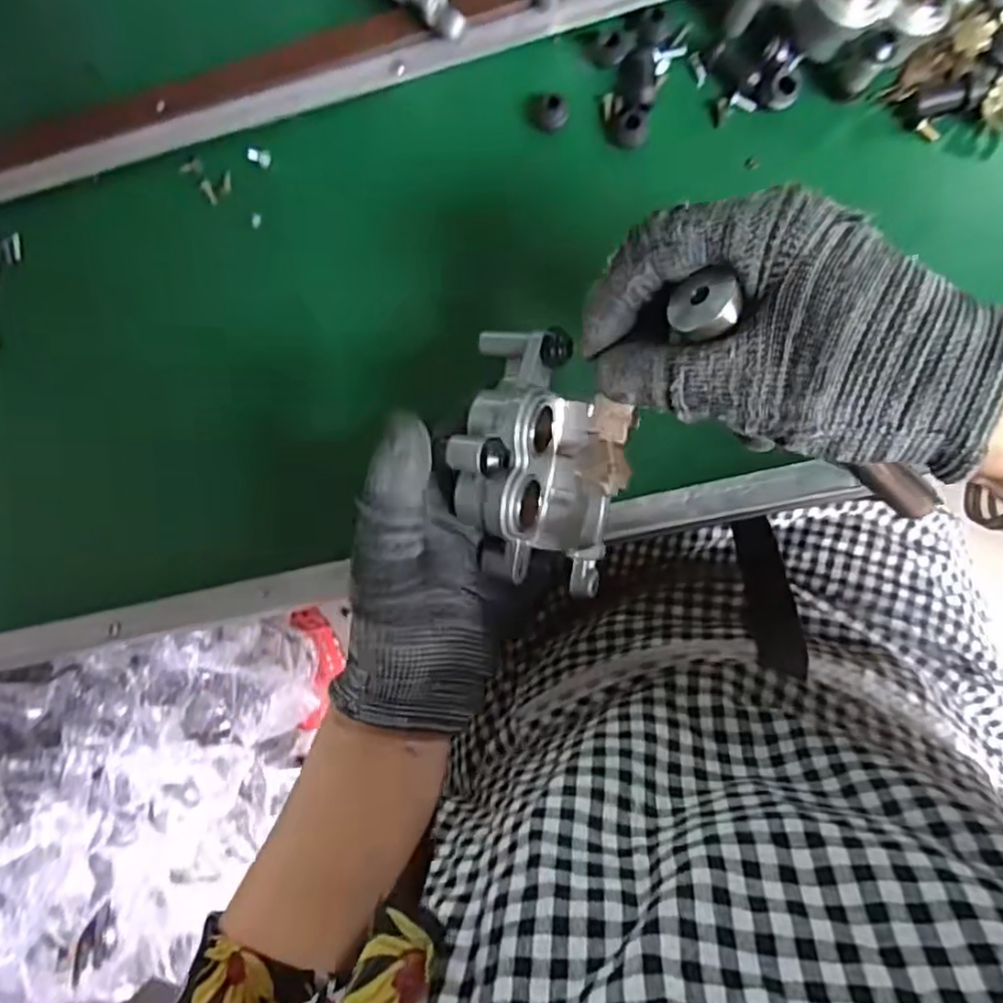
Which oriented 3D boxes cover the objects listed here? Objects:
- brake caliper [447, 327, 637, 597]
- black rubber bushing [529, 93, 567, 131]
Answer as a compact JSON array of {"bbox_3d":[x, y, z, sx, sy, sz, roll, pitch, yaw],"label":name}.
[{"bbox_3d":[0.017,-0.021,0.279,0.070,0.053,0.107,10,88,9],"label":"brake caliper"},{"bbox_3d":[0.025,-0.206,0.349,0.020,0.010,0.015,20,90,7],"label":"black rubber bushing"}]

